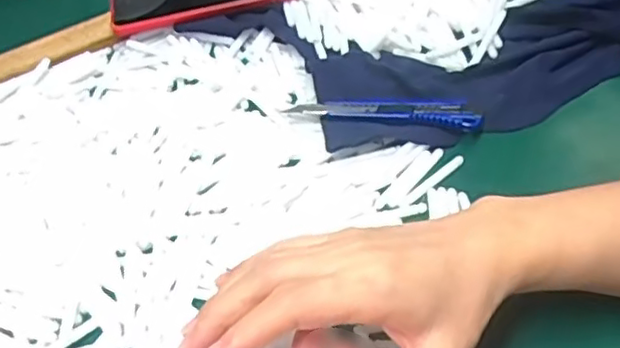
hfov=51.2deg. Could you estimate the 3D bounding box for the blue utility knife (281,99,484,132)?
[{"bbox_3d":[0.053,-0.046,0.471,0.138,0.010,0.021,5,50,9],"label":"blue utility knife"}]

